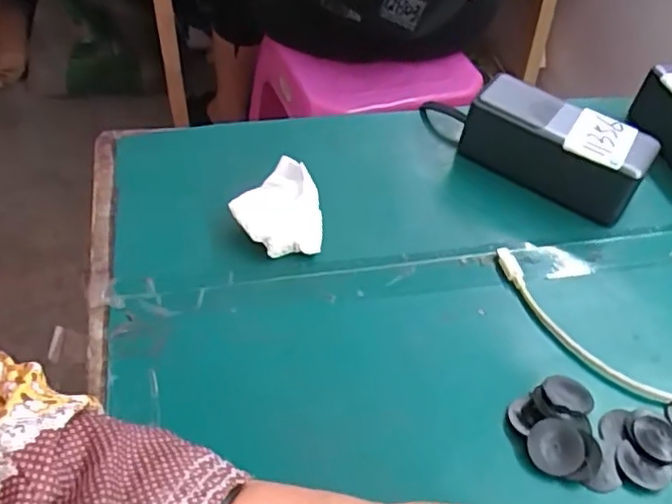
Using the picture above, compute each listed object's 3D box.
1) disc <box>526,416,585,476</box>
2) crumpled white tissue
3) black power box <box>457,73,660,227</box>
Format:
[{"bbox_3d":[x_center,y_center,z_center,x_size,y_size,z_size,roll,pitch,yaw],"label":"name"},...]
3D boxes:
[{"bbox_3d":[0.116,0.102,0.345,0.029,0.004,0.028,-1,65,2],"label":"disc"},{"bbox_3d":[-0.039,-0.027,0.430,0.055,0.030,0.058,-9,50,-14],"label":"crumpled white tissue"},{"bbox_3d":[0.160,-0.078,0.481,0.126,0.056,0.049,28,52,18],"label":"black power box"}]

